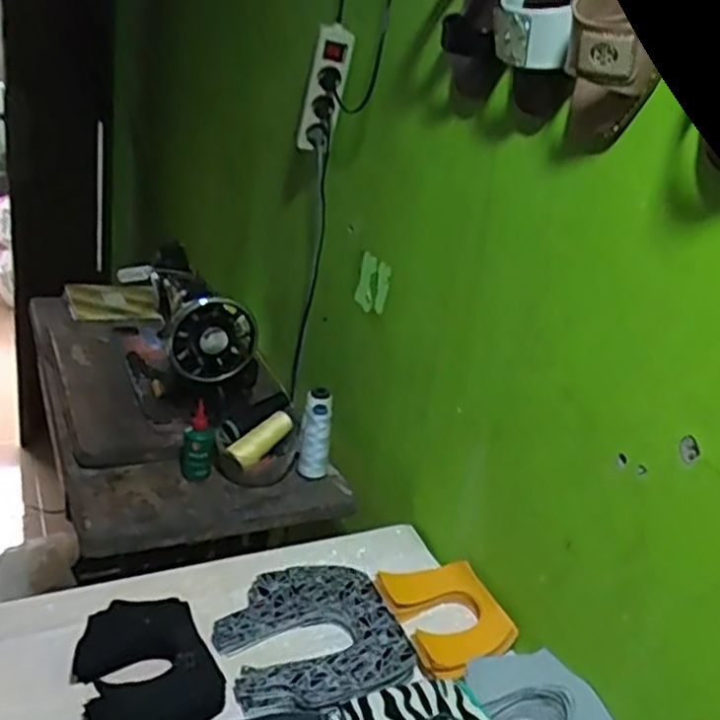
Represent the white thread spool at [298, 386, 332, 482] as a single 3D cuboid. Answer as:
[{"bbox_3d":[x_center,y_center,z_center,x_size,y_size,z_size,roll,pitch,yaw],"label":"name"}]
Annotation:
[{"bbox_3d":[-0.070,0.115,1.133,0.044,0.142,0.047,3,25,-2],"label":"white thread spool"}]

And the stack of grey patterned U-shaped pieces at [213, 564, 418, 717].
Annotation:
[{"bbox_3d":[-0.050,0.300,0.800,0.187,0.024,0.197,-1,25,-24],"label":"stack of grey patterned U-shaped pieces"}]

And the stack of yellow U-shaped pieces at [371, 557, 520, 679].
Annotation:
[{"bbox_3d":[0.098,0.298,0.867,0.129,0.024,0.163,-4,26,-28],"label":"stack of yellow U-shaped pieces"}]

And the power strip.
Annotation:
[{"bbox_3d":[-0.052,-0.390,1.071,0.049,0.190,0.045,-14,51,-33],"label":"power strip"}]

